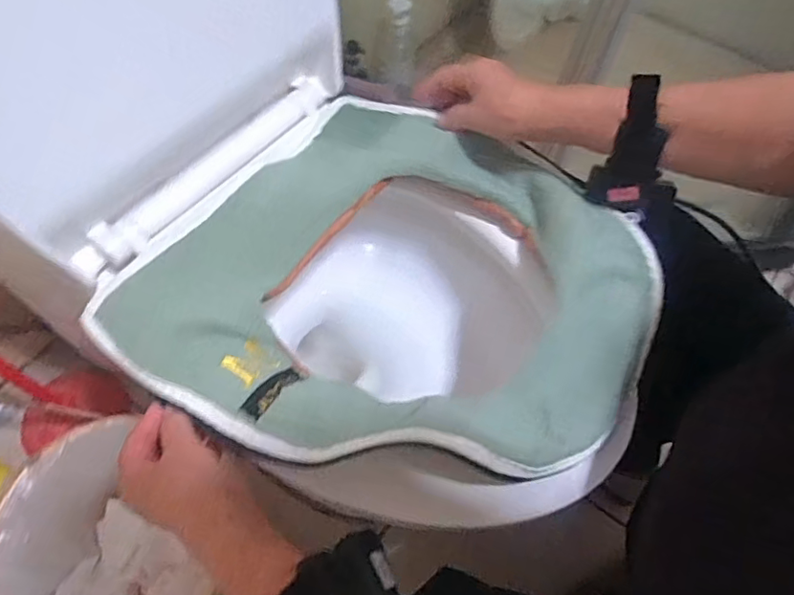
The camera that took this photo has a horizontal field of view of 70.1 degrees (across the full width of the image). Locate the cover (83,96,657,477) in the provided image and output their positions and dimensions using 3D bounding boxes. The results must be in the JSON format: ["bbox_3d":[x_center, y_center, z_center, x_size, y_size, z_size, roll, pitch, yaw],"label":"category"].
[{"bbox_3d":[0.004,-0.005,0.456,0.360,0.058,0.350,36,63,17],"label":"cover"}]

